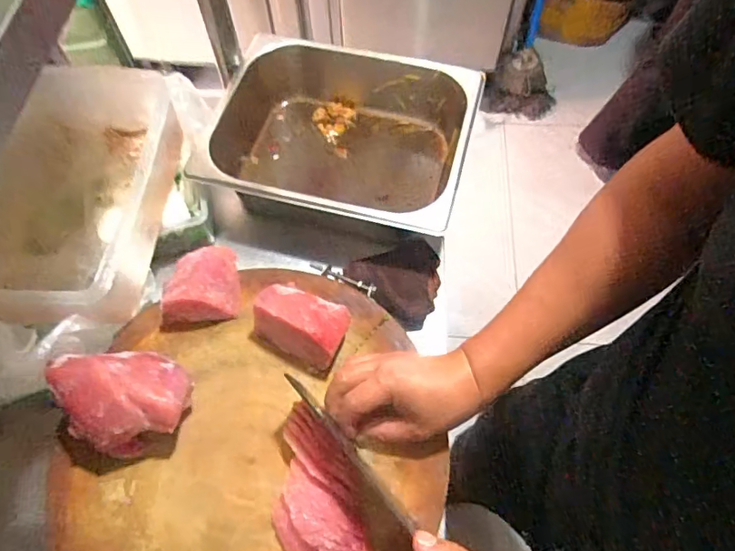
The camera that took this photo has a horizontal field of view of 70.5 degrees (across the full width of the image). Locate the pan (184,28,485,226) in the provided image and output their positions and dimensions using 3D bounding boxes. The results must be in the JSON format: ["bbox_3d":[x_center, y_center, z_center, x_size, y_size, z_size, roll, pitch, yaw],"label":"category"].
[{"bbox_3d":[-0.040,-0.180,0.705,0.337,0.110,0.272,13,65,7],"label":"pan"}]

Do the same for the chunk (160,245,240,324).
[{"bbox_3d":[-0.179,0.002,0.549,0.081,0.048,0.089,-5,64,-2],"label":"chunk"}]

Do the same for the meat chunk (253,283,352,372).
[{"bbox_3d":[-0.066,0.044,0.522,0.094,0.059,0.065,27,67,13],"label":"meat chunk"}]

